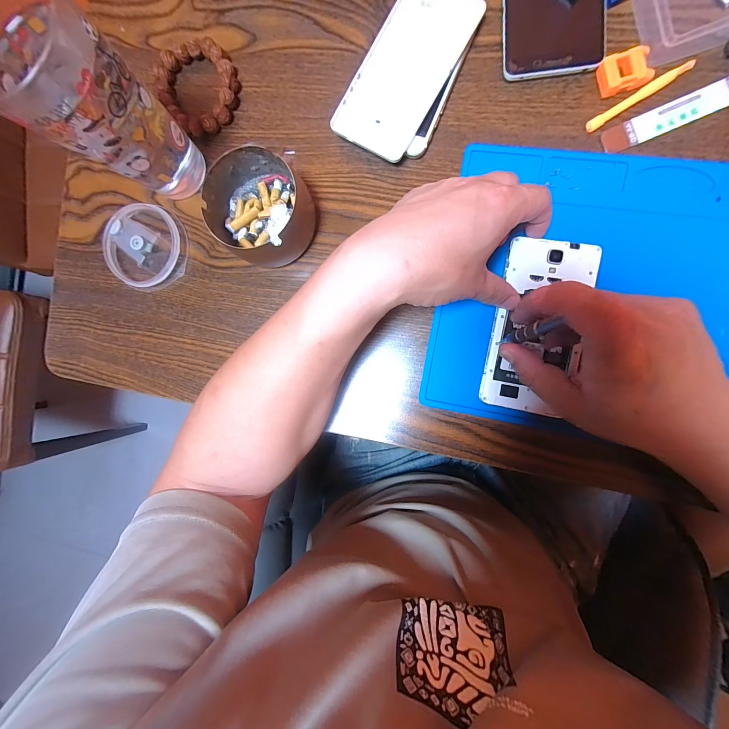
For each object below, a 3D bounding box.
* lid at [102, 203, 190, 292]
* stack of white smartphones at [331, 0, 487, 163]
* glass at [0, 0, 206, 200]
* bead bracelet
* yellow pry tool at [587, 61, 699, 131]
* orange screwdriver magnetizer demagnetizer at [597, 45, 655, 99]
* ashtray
[{"bbox_3d":[-0.218,-0.116,0.314,0.079,0.017,0.079,0,91,9],"label":"lid"},{"bbox_3d":[0.035,-0.252,0.276,0.074,0.014,0.142,32,95,7],"label":"stack of white smartphones"},{"bbox_3d":[-0.200,-0.191,0.247,0.085,0.144,0.077,32,96,7],"label":"glass"},{"bbox_3d":[-0.158,-0.268,0.304,0.075,0.015,0.085,-40,85,7],"label":"bead bracelet"},{"bbox_3d":[0.218,-0.213,0.251,0.083,0.007,0.009,-29,87,8],"label":"yellow pry tool"},{"bbox_3d":[0.206,-0.231,0.250,0.035,0.011,0.026,-10,89,9],"label":"orange screwdriver magnetizer demagnetizer"},{"bbox_3d":[-0.092,-0.137,0.281,0.086,0.046,0.083,0,91,9],"label":"ashtray"}]

